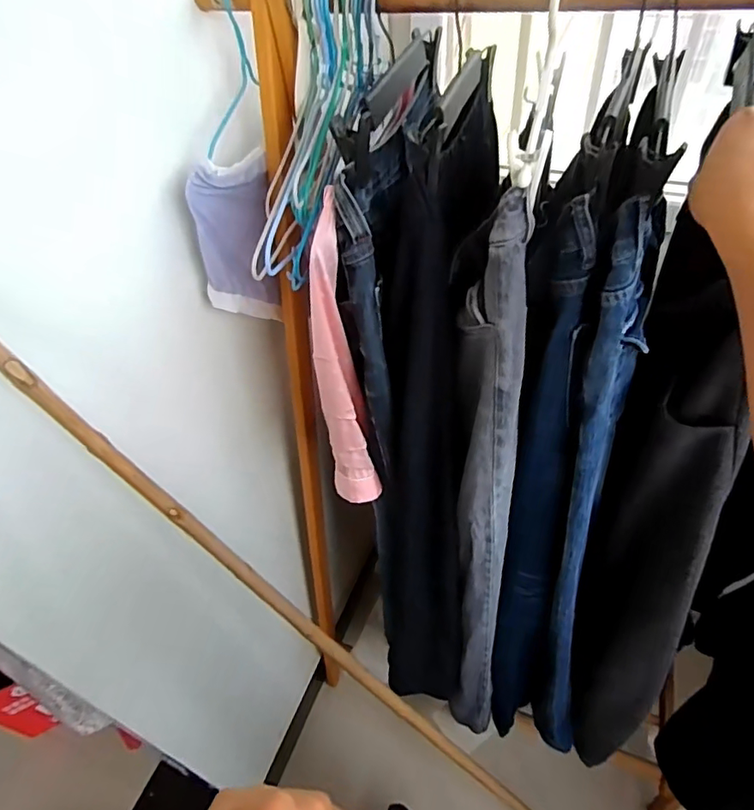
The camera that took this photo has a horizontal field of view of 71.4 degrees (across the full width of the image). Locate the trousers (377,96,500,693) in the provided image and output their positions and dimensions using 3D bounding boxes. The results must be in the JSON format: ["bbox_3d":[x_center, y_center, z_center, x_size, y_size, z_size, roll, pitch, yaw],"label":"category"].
[{"bbox_3d":[0.072,0.126,0.754,0.128,0.901,0.291,5,46,11],"label":"trousers"}]

